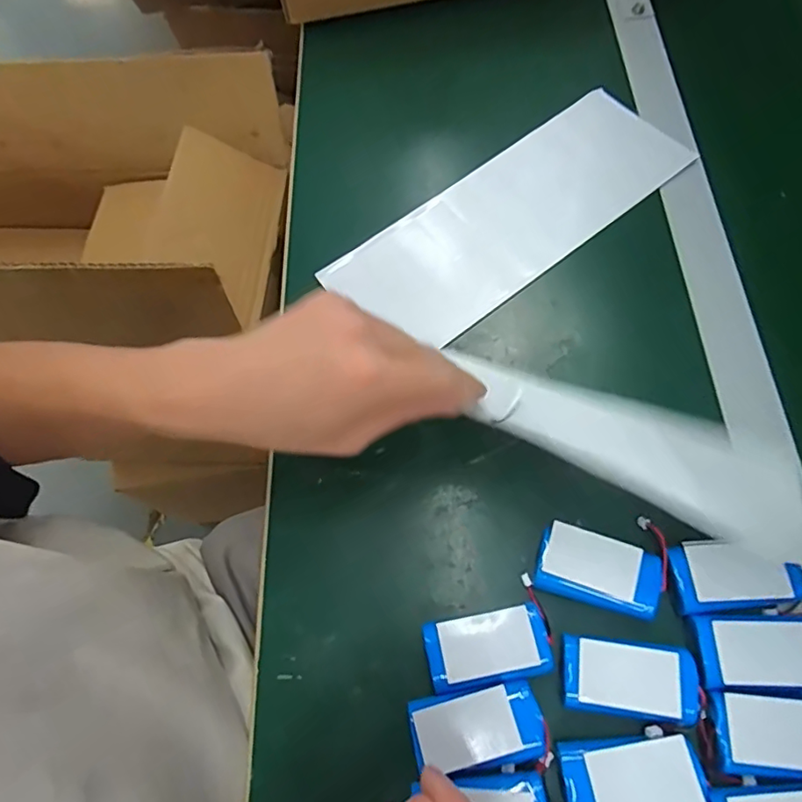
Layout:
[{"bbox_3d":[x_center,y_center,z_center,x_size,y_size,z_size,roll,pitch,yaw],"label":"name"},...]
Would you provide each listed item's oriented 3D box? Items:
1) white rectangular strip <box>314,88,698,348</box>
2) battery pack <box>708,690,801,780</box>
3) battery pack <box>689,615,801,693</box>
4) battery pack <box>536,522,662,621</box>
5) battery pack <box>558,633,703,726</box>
[{"bbox_3d":[0.091,-0.147,0.433,0.287,0.007,0.106,-36,73,-10],"label":"white rectangular strip"},{"bbox_3d":[0.192,0.164,0.270,0.069,0.005,0.036,1,67,4],"label":"battery pack"},{"bbox_3d":[0.191,0.131,0.287,0.066,0.012,0.035,-2,67,3],"label":"battery pack"},{"bbox_3d":[0.112,0.098,0.318,0.067,0.019,0.037,17,69,10],"label":"battery pack"},{"bbox_3d":[0.120,0.146,0.290,0.067,0.008,0.036,2,69,13],"label":"battery pack"}]

